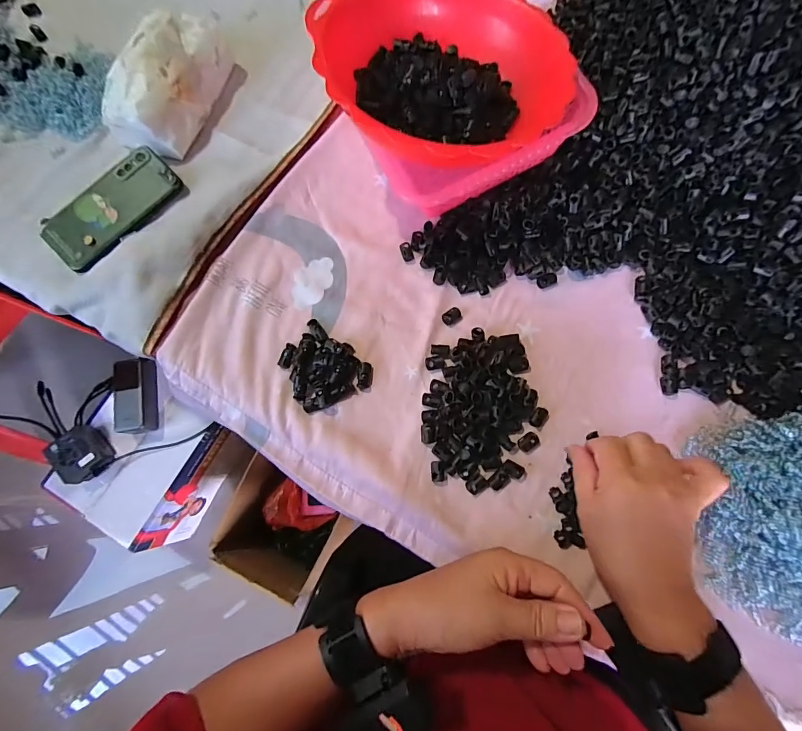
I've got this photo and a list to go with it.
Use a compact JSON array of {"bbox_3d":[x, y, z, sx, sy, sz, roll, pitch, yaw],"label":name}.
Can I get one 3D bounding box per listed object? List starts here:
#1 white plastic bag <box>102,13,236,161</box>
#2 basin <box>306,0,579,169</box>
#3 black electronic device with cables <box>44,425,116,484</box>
[{"bbox_3d":[-0.283,-0.348,0.496,0.087,0.070,0.164,18,76,7],"label":"white plastic bag"},{"bbox_3d":[0.045,-0.290,0.414,0.230,0.077,0.230,-1,75,2],"label":"basin"},{"bbox_3d":[-0.567,0.154,0.724,0.081,0.053,0.089,-32,76,-7],"label":"black electronic device with cables"}]

